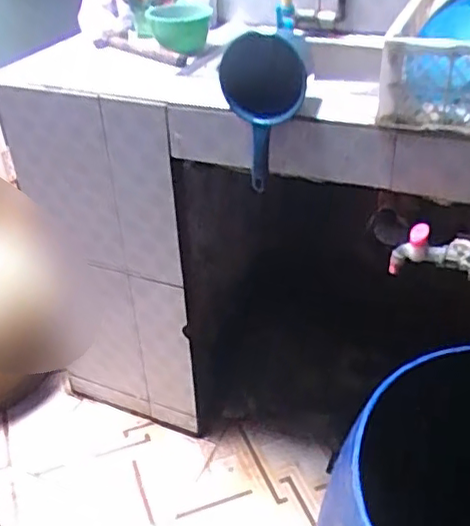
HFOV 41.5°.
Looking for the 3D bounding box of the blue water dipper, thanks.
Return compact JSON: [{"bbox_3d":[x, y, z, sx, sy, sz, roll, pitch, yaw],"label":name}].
[{"bbox_3d":[0.039,-0.243,0.945,0.107,0.292,0.110,-10,63,-10],"label":"blue water dipper"}]

